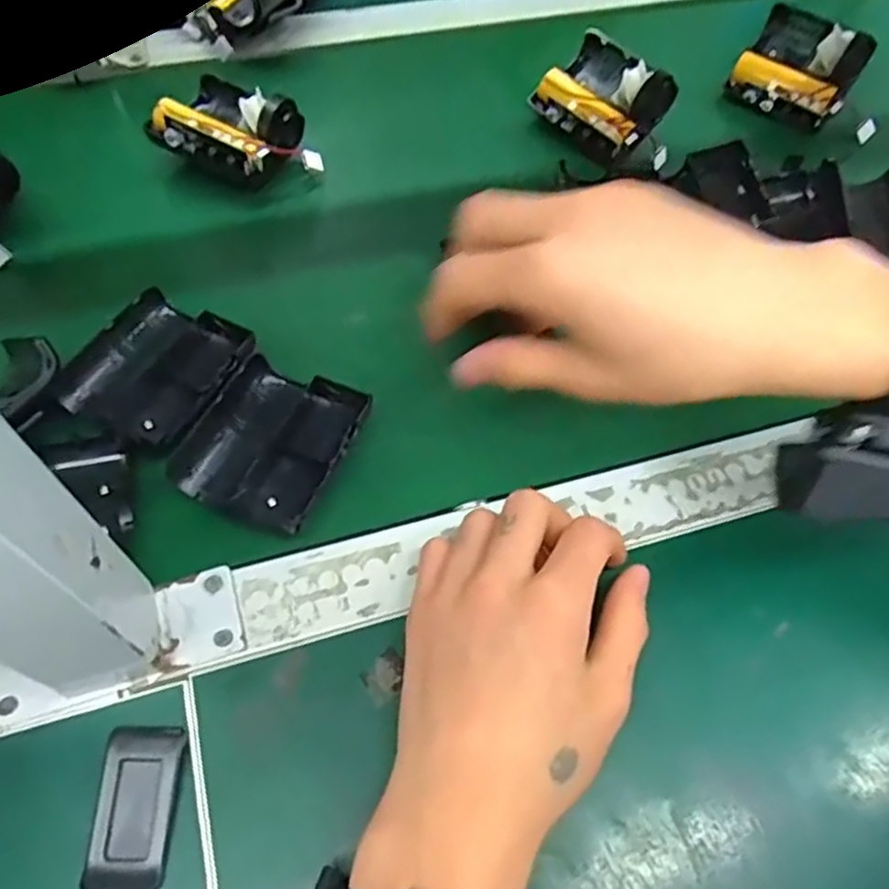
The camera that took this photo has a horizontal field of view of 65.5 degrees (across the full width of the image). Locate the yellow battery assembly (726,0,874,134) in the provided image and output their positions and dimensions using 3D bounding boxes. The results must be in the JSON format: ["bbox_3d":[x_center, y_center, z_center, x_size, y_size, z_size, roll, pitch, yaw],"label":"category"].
[{"bbox_3d":[0.258,-0.274,0.503,0.082,0.052,0.071,35,63,16],"label":"yellow battery assembly"}]

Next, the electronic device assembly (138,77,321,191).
[{"bbox_3d":[-0.133,-0.199,0.447,0.101,0.039,0.071,28,62,12],"label":"electronic device assembly"}]

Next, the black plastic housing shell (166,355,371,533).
[{"bbox_3d":[-0.083,-0.004,0.338,0.066,0.014,0.083,23,61,9],"label":"black plastic housing shell"}]

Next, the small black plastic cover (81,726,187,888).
[{"bbox_3d":[-0.115,0.135,0.259,0.029,0.005,0.055,0,60,-4],"label":"small black plastic cover"}]

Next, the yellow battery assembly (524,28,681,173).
[{"bbox_3d":[0.110,-0.238,0.477,0.065,0.047,0.081,-39,69,-23],"label":"yellow battery assembly"}]

